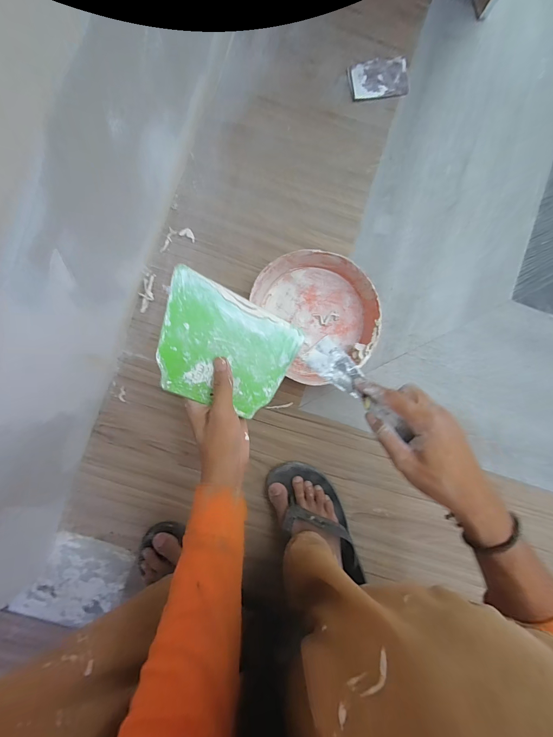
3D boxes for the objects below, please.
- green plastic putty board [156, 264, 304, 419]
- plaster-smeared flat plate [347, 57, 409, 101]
[{"bbox_3d":[-0.055,-0.021,0.353,0.159,0.004,0.126,25,79,-24],"label":"green plastic putty board"},{"bbox_3d":[0.179,-0.506,0.544,0.103,0.004,0.064,-8,90,-2],"label":"plaster-smeared flat plate"}]

